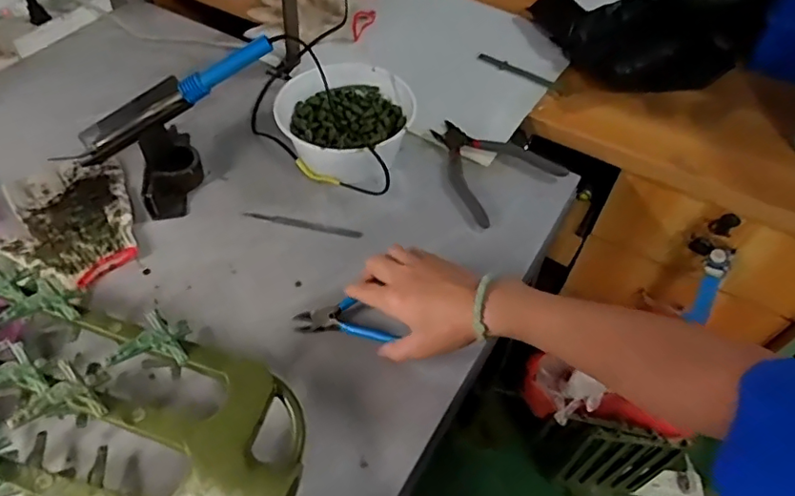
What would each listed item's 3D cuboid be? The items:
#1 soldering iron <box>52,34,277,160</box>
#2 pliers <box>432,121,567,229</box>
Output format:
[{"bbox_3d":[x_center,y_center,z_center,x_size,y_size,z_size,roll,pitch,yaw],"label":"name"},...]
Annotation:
[{"bbox_3d":[-0.253,-0.154,0.590,0.268,0.019,0.021,-28,54,7],"label":"soldering iron"},{"bbox_3d":[0.104,-0.109,0.689,0.140,0.011,0.162,-31,59,-25],"label":"pliers"}]

